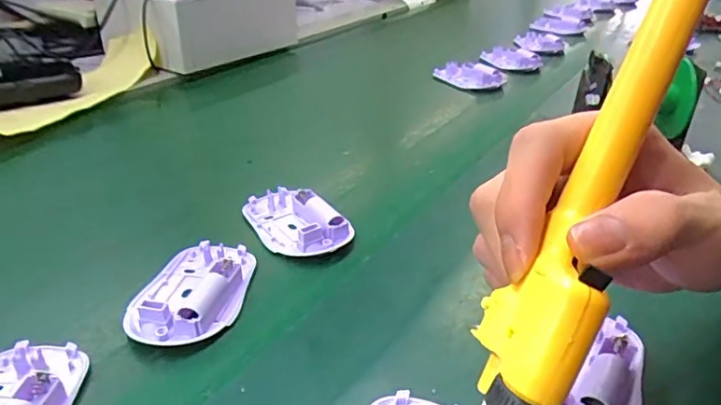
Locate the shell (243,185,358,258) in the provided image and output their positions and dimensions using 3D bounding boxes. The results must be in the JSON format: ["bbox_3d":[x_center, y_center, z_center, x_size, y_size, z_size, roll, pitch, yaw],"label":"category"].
[{"bbox_3d":[-0.047,0.011,0.396,0.048,0.018,0.085,-23,40,-36],"label":"shell"}]

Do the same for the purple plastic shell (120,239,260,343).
[{"bbox_3d":[-0.100,0.049,0.329,0.060,0.016,0.091,4,31,1],"label":"purple plastic shell"}]

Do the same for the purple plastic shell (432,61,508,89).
[{"bbox_3d":[0.139,-0.163,0.707,0.045,0.023,0.086,-23,40,-37],"label":"purple plastic shell"}]

